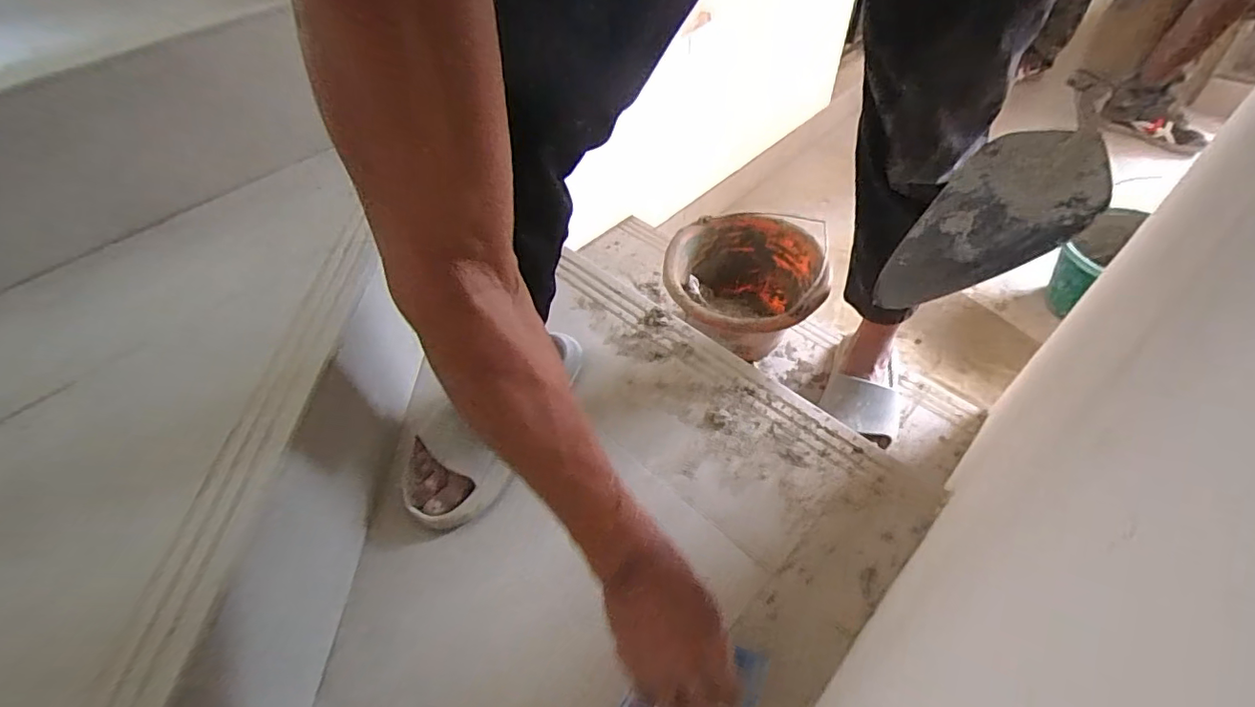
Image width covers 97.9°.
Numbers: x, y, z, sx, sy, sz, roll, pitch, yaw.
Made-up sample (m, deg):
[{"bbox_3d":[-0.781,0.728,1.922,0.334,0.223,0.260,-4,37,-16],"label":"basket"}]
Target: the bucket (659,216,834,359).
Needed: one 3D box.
[{"bbox_3d":[0.185,-0.089,0.902,0.236,0.171,0.249,-3,50,4],"label":"bucket"}]

